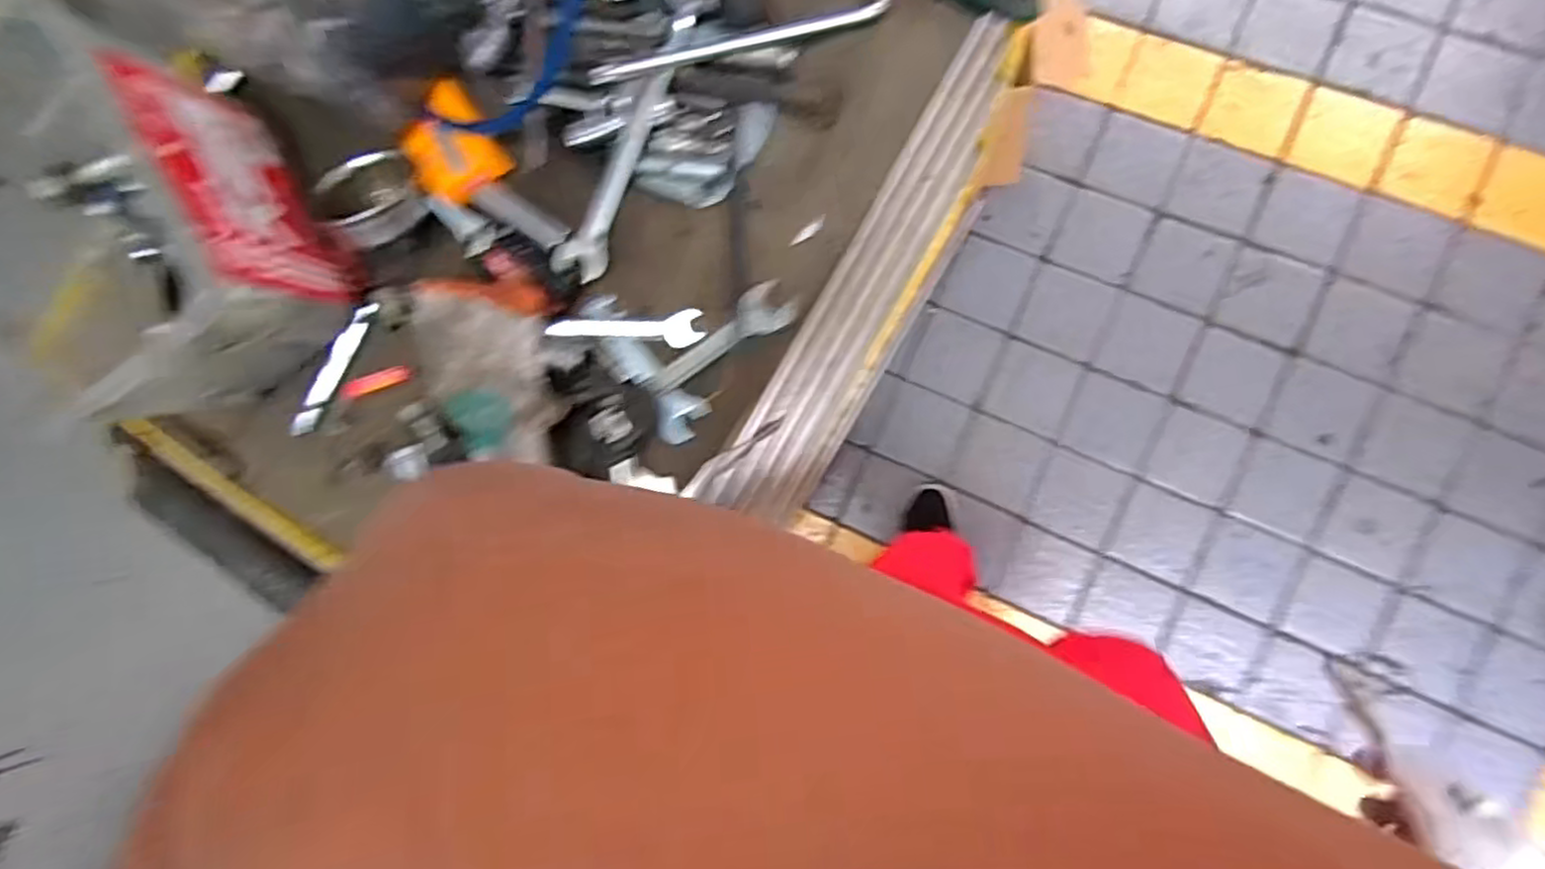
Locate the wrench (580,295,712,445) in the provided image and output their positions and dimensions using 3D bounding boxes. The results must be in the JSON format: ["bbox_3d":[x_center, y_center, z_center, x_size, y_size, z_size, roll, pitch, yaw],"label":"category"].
[{"bbox_3d":[-0.078,-0.043,0.435,0.033,0.012,0.106,-36,82,6],"label":"wrench"}]

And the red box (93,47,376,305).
[{"bbox_3d":[-0.303,-0.139,0.413,0.022,0.106,0.136,-32,83,6],"label":"red box"}]

